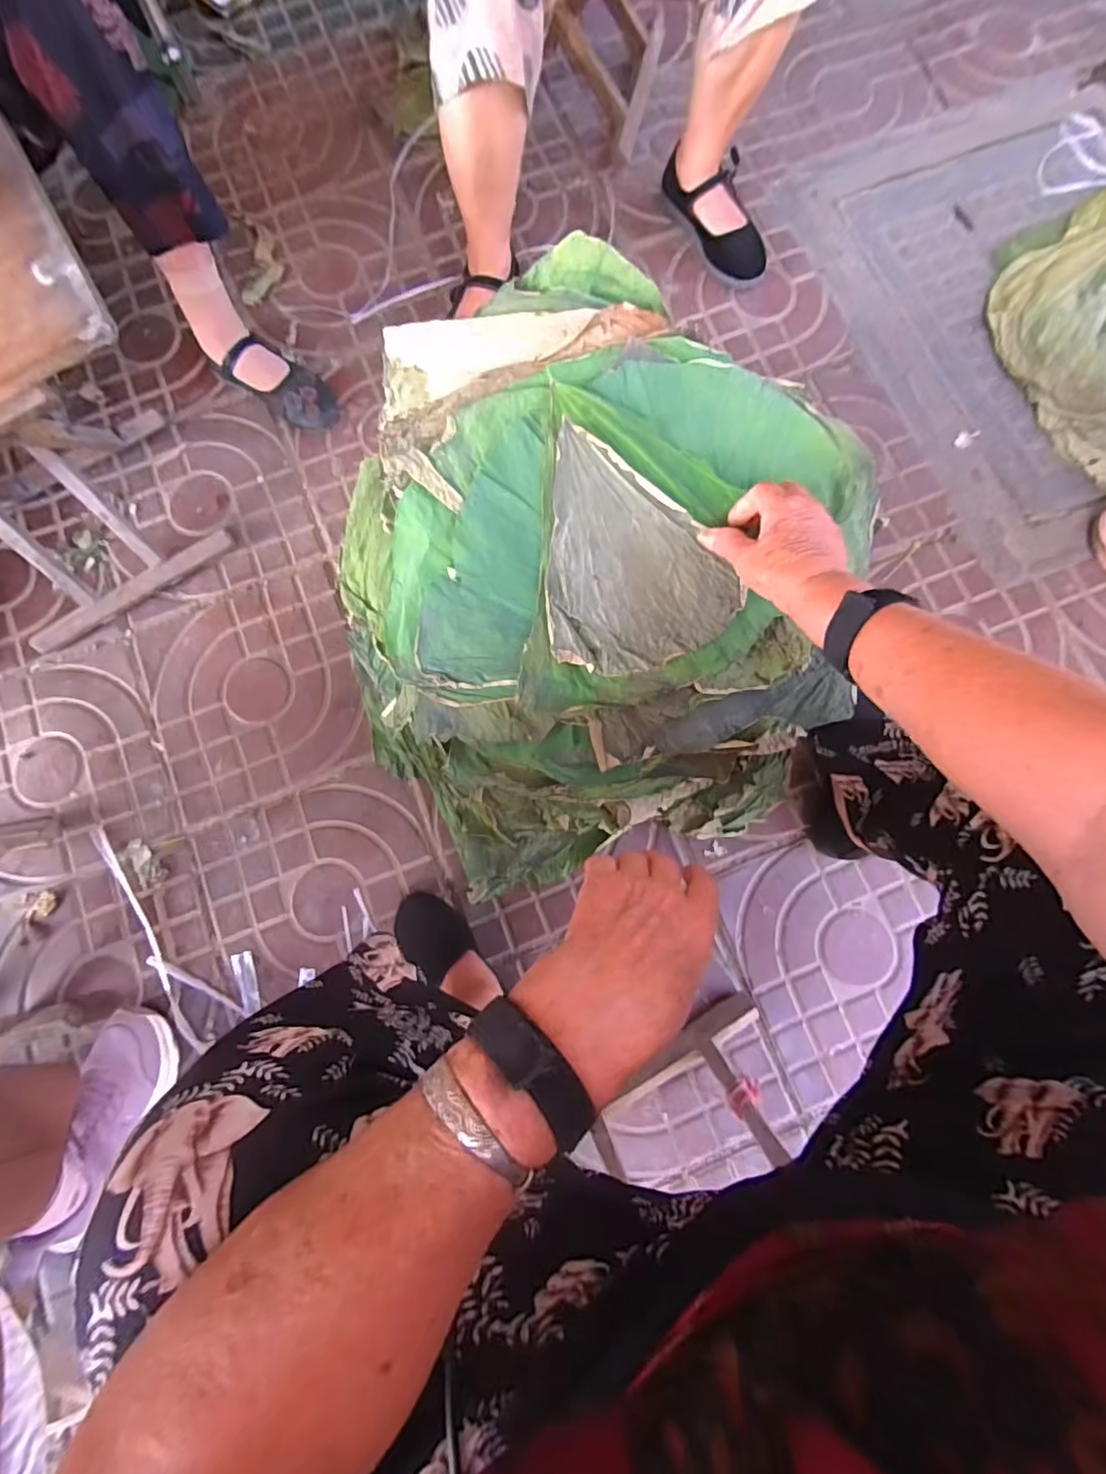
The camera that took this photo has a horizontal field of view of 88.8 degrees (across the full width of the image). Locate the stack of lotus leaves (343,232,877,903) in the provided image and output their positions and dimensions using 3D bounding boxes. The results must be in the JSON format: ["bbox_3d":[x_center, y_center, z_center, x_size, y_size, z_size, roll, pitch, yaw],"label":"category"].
[{"bbox_3d":[0.043,-0.143,0.630,0.486,0.313,0.534,-15,80,-2],"label":"stack of lotus leaves"}]

